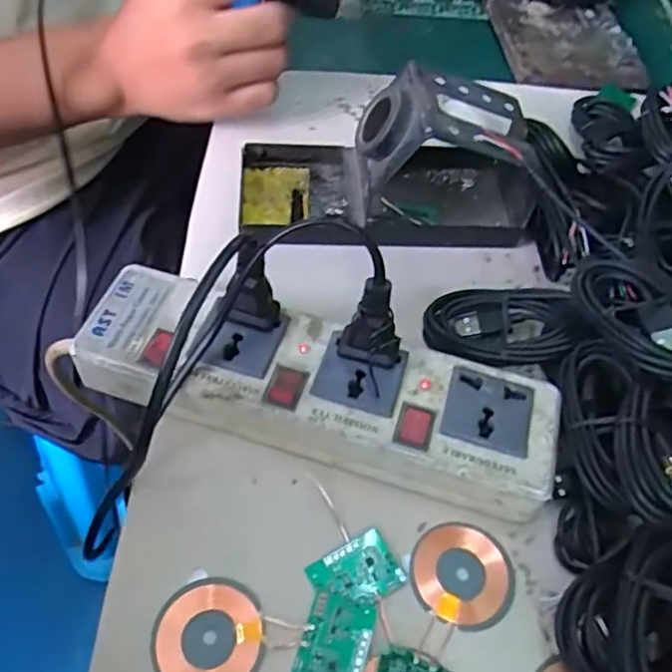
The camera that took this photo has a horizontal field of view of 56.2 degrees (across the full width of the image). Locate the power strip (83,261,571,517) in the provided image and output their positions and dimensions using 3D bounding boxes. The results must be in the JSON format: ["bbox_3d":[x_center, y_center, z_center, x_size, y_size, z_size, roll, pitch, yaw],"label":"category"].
[{"bbox_3d":[-0.008,0.024,0.283,0.206,0.032,0.057,16,55,7],"label":"power strip"}]

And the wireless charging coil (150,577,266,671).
[{"bbox_3d":[-0.047,0.112,0.233,0.040,0.005,0.041,2,55,-3],"label":"wireless charging coil"}]

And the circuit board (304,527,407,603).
[{"bbox_3d":[0.008,0.094,0.250,0.033,0.004,0.025,-25,60,-20],"label":"circuit board"}]

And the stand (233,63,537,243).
[{"bbox_3d":[0.029,-0.103,0.348,0.158,0.070,0.071,-1,55,-5],"label":"stand"}]

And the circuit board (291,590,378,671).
[{"bbox_3d":[0.000,0.115,0.234,0.026,0.004,0.034,16,55,7],"label":"circuit board"}]

